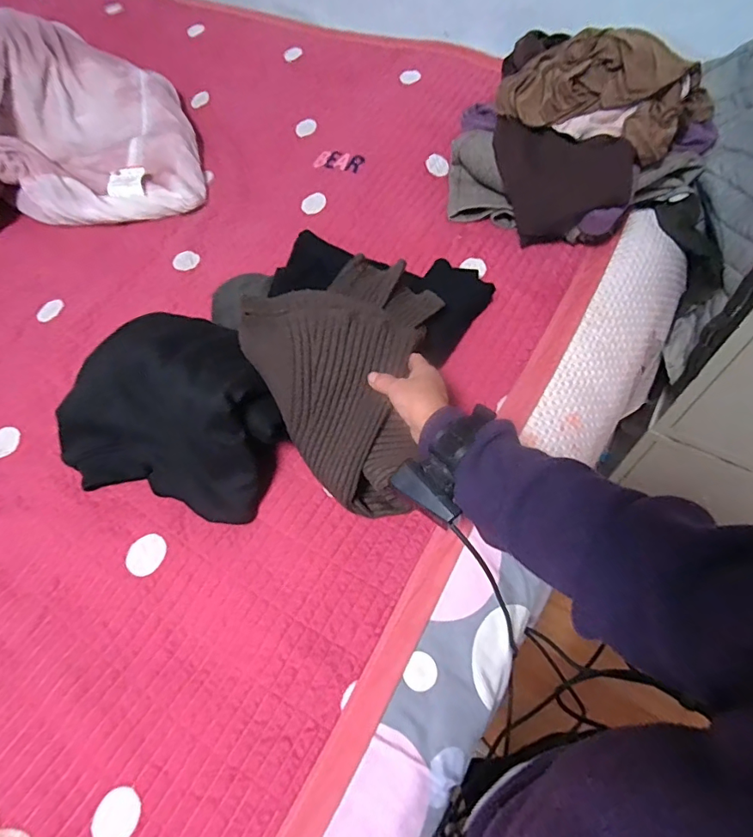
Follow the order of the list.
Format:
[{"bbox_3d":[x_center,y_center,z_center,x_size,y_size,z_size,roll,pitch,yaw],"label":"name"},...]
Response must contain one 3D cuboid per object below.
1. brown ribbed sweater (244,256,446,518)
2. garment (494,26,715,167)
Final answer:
[{"bbox_3d":[-0.005,-0.041,0.558,0.216,0.136,0.248,-28,60,-13],"label":"brown ribbed sweater"},{"bbox_3d":[0.307,-0.456,0.665,0.264,0.090,0.138,32,67,21],"label":"garment"}]

